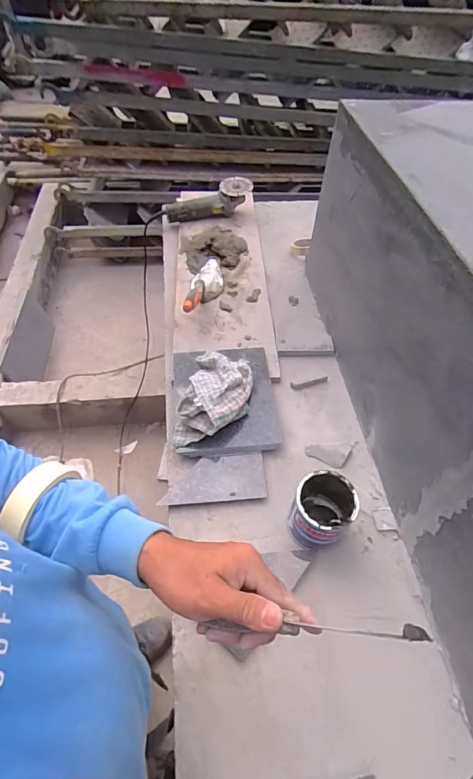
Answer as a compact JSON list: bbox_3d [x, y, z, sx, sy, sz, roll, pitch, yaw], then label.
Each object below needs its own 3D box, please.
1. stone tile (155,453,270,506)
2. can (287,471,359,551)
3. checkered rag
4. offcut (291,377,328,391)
[{"bbox_3d":[-0.045,0.177,0.781,0.197,0.016,0.089,-3,53,-5],"label":"stone tile"},{"bbox_3d":[0.147,0.215,0.695,0.102,0.116,0.102,1,53,-1],"label":"can"},{"bbox_3d":[-0.042,0.014,0.841,0.137,0.087,0.239,11,53,6],"label":"checkered rag"},{"bbox_3d":[0.172,-0.014,0.933,0.090,0.004,0.021,-8,53,-8],"label":"offcut"}]

